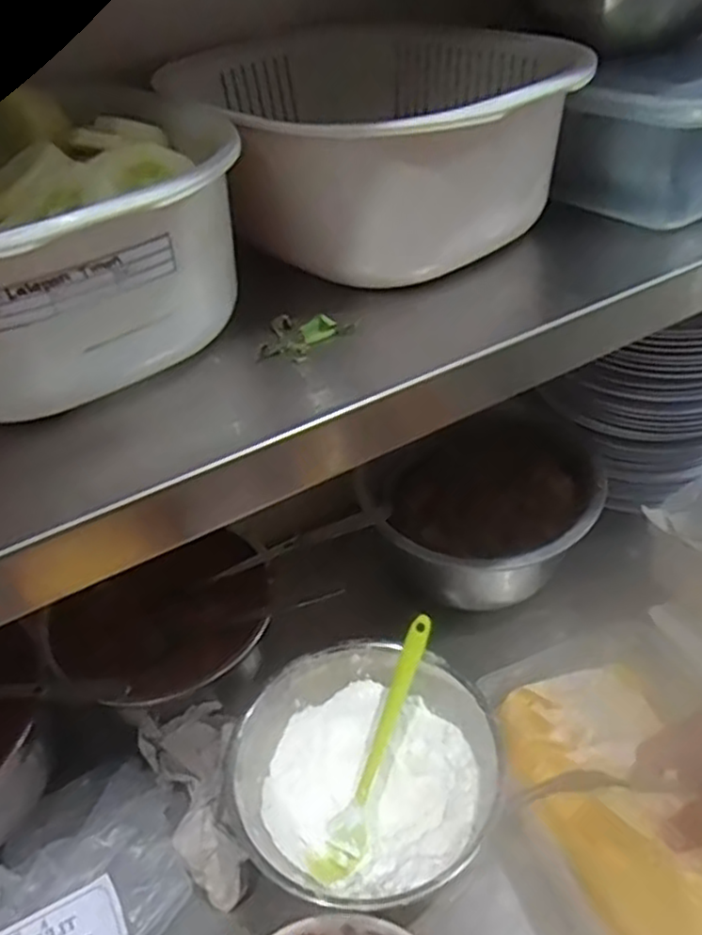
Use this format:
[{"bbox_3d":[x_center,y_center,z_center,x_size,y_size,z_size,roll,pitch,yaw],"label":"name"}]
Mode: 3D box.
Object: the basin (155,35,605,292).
[{"bbox_3d":[0.007,-0.204,0.435,0.226,0.090,0.193,12,44,20],"label":"basin"}]

